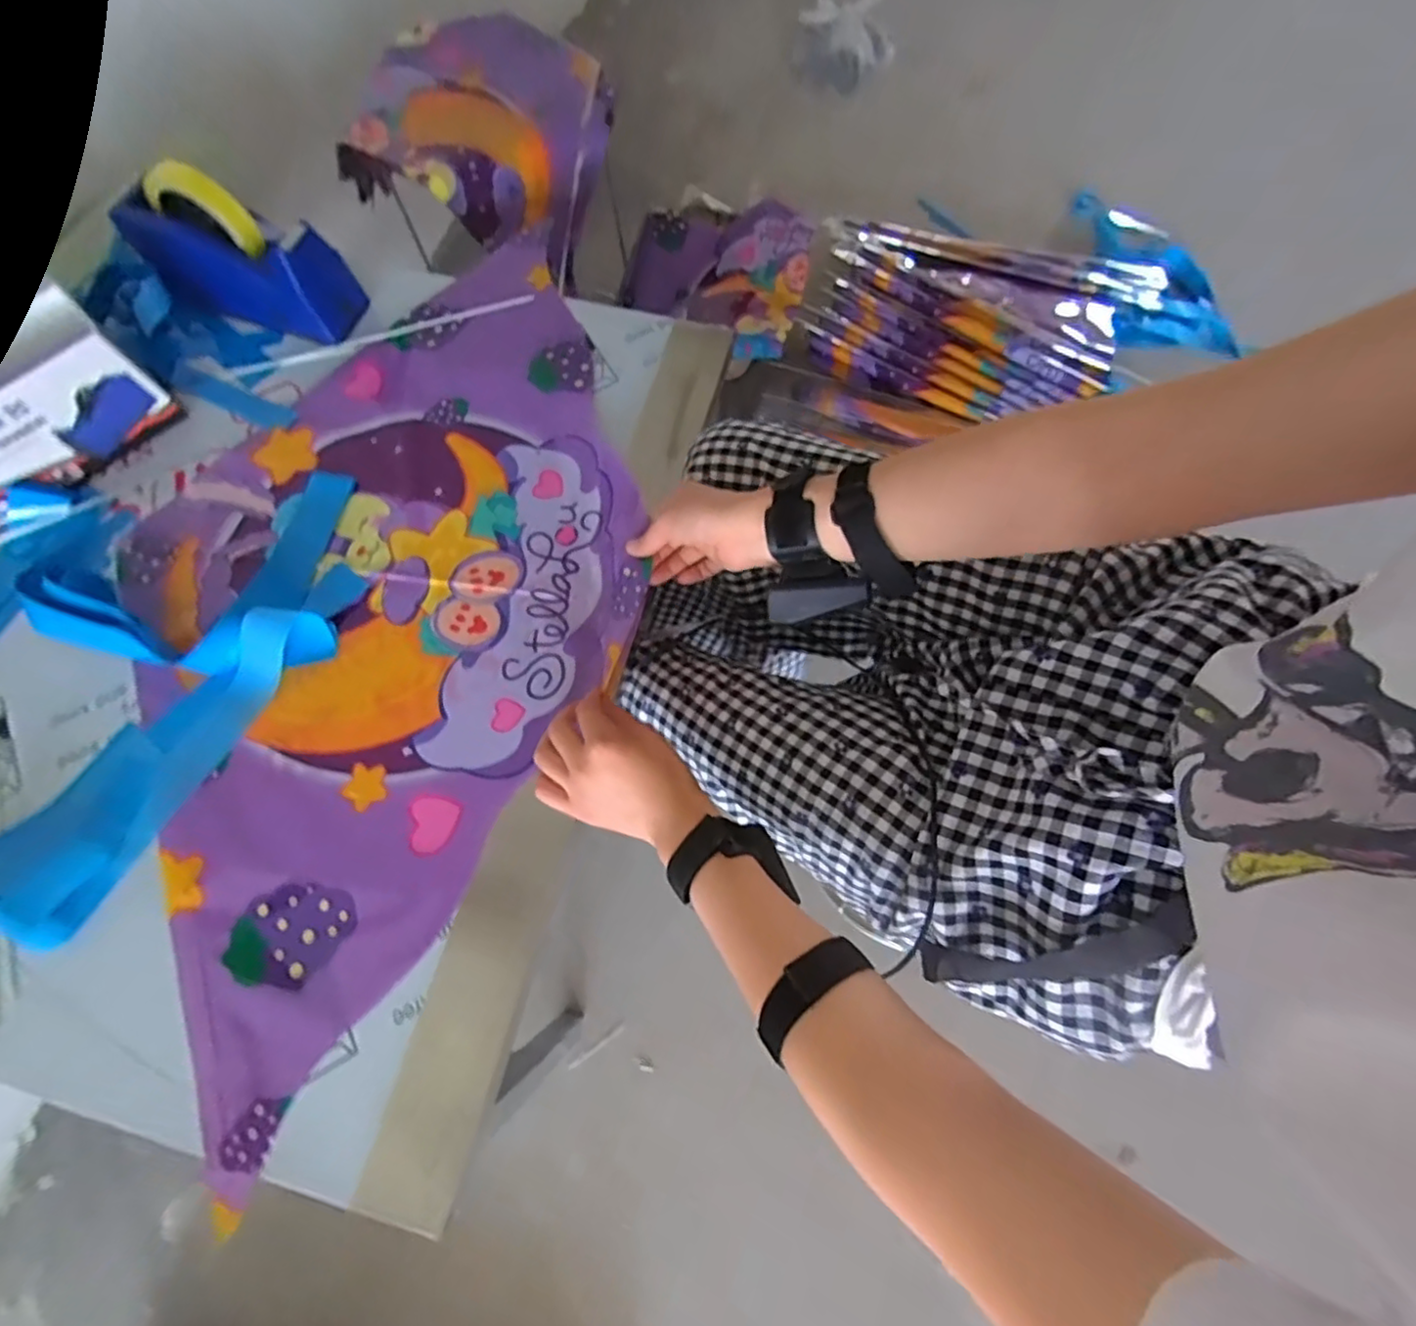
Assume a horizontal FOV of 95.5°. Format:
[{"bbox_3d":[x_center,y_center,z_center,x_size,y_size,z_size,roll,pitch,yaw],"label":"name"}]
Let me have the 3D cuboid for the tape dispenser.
[{"bbox_3d":[-0.467,-0.404,0.644,0.214,0.127,0.061,15,70,7],"label":"tape dispenser"}]

